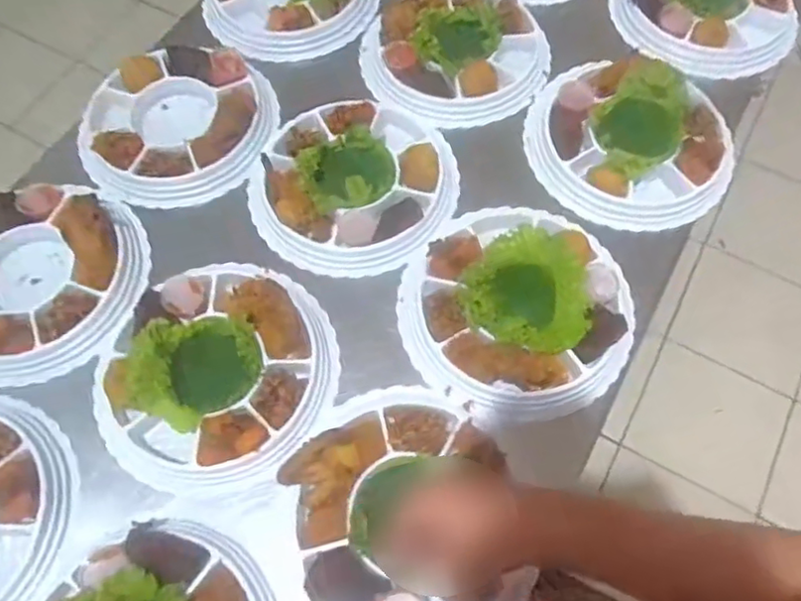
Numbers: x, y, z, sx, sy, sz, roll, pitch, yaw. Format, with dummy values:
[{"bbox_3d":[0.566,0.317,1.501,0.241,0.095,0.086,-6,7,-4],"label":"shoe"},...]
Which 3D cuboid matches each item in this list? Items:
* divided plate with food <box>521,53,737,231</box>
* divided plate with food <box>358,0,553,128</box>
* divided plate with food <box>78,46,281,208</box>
[{"bbox_3d":[0.259,-0.185,0.701,0.230,0.054,0.223,0,66,0],"label":"divided plate with food"},{"bbox_3d":[0.063,-0.305,0.759,0.212,0.042,0.197,0,66,0],"label":"divided plate with food"},{"bbox_3d":[-0.251,-0.205,0.718,0.229,0.040,0.215,0,66,0],"label":"divided plate with food"}]

